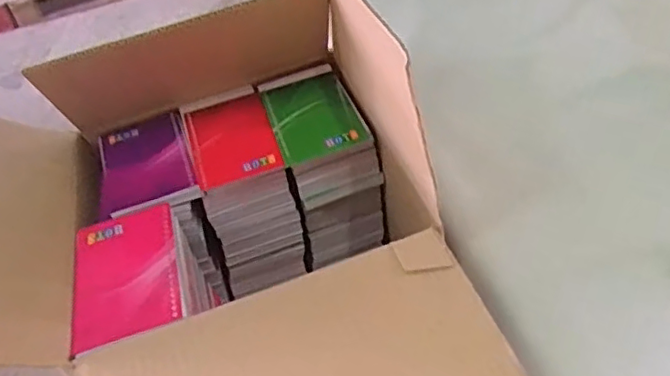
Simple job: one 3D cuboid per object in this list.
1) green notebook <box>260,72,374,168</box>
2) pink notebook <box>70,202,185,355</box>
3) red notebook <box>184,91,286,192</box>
[{"bbox_3d":[-0.022,-0.073,0.599,0.082,0.009,0.122,-18,41,-6],"label":"green notebook"},{"bbox_3d":[-0.162,0.065,0.477,0.079,0.012,0.125,-18,41,-6],"label":"pink notebook"},{"bbox_3d":[-0.101,-0.051,0.598,0.078,0.012,0.123,-18,41,-6],"label":"red notebook"}]

